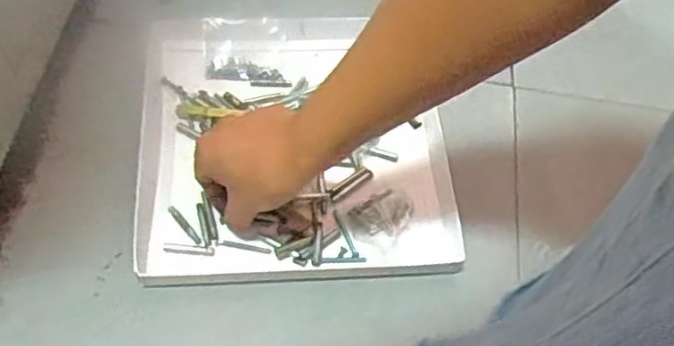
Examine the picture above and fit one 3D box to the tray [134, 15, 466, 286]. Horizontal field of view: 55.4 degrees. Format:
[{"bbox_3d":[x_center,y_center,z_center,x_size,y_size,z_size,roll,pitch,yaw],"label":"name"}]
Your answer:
[{"bbox_3d":[-0.036,-0.029,0.500,0.231,0.020,0.237,-4,60,-9],"label":"tray"}]

